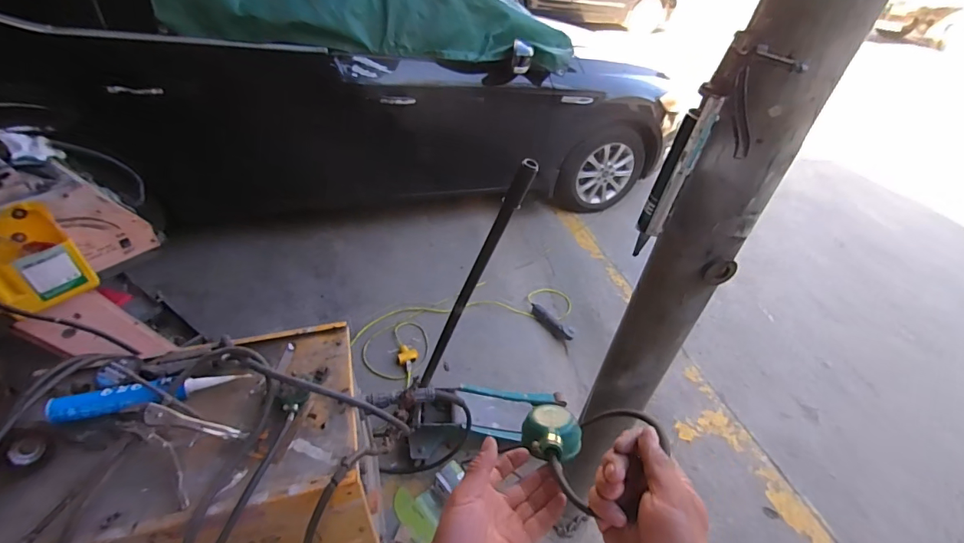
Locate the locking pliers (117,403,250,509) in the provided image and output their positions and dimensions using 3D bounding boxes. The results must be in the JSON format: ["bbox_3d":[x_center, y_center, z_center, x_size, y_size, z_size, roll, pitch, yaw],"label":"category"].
[{"bbox_3d":[-0.545,0.292,0.752,0.201,0.045,0.132,20,41,15],"label":"locking pliers"}]

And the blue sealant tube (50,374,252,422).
[{"bbox_3d":[-0.622,0.225,0.812,0.295,0.051,0.054,-10,42,-21],"label":"blue sealant tube"}]

